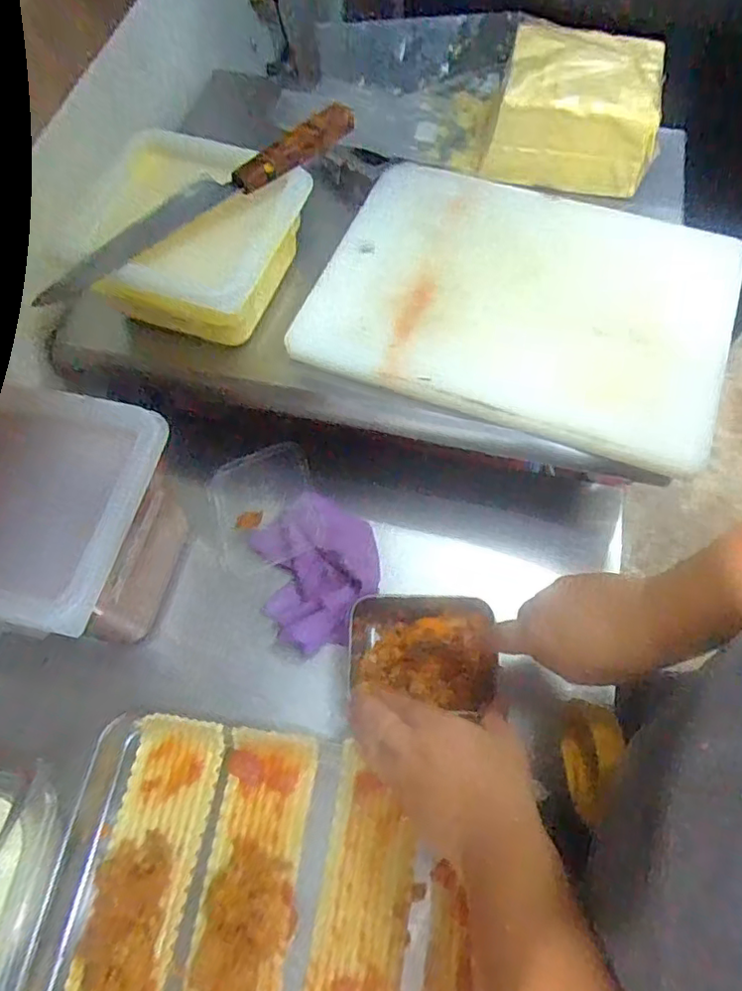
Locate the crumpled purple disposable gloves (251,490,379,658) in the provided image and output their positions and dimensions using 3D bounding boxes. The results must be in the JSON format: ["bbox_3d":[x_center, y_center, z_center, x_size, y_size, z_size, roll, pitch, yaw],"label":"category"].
[{"bbox_3d":[-0.054,0.070,0.606,0.119,0.022,0.151,-12,64,-3],"label":"crumpled purple disposable gloves"}]

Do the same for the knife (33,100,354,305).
[{"bbox_3d":[-0.152,-0.262,0.545,0.324,0.030,0.026,-37,68,-14],"label":"knife"}]

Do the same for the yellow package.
[{"bbox_3d":[0.114,-0.461,0.706,0.411,0.103,0.160,9,67,7],"label":"yellow package"}]

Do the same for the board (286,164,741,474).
[{"bbox_3d":[0.152,-0.207,0.612,0.396,0.026,0.296,19,70,10],"label":"board"}]

